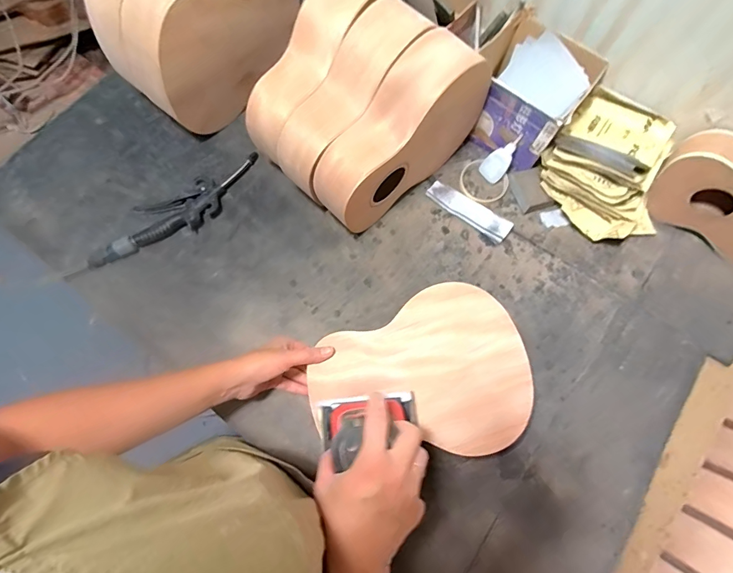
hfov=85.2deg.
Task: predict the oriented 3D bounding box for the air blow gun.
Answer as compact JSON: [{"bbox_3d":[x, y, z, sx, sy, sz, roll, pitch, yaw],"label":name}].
[{"bbox_3d":[-0.320,-0.131,0.675,0.315,0.028,0.079,-30,76,-10],"label":"air blow gun"}]

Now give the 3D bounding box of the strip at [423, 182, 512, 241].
[{"bbox_3d":[0.179,-0.134,0.695,0.155,0.017,0.039,36,75,9],"label":"strip"}]

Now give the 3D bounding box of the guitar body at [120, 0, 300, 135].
[{"bbox_3d":[-0.242,-0.400,0.658,0.103,0.238,0.295,38,76,10],"label":"guitar body"}]

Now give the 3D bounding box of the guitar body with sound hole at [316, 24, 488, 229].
[{"bbox_3d":[0.048,-0.217,0.603,0.295,0.230,0.084,-40,78,-12],"label":"guitar body with sound hole"}]

